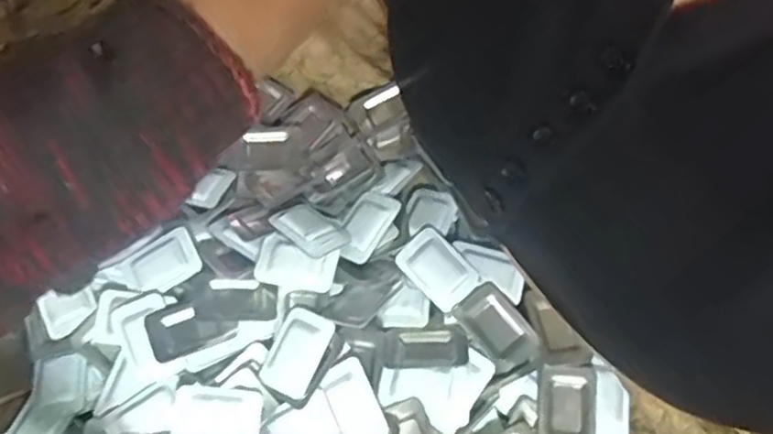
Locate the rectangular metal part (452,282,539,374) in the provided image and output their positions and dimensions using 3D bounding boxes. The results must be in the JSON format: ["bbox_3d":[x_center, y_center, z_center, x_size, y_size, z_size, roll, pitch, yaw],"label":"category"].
[{"bbox_3d":[0.054,0.053,0.350,0.026,0.004,0.041,-34,70,-13],"label":"rectangular metal part"}]

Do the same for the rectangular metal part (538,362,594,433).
[{"bbox_3d":[0.085,0.090,0.338,0.025,0.005,0.040,7,67,4],"label":"rectangular metal part"}]

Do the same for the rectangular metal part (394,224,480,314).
[{"bbox_3d":[0.026,0.025,0.364,0.028,0.006,0.040,-41,72,-15],"label":"rectangular metal part"}]

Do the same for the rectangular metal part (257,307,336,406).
[{"bbox_3d":[-0.043,0.065,0.348,0.026,0.010,0.042,24,69,11],"label":"rectangular metal part"}]

